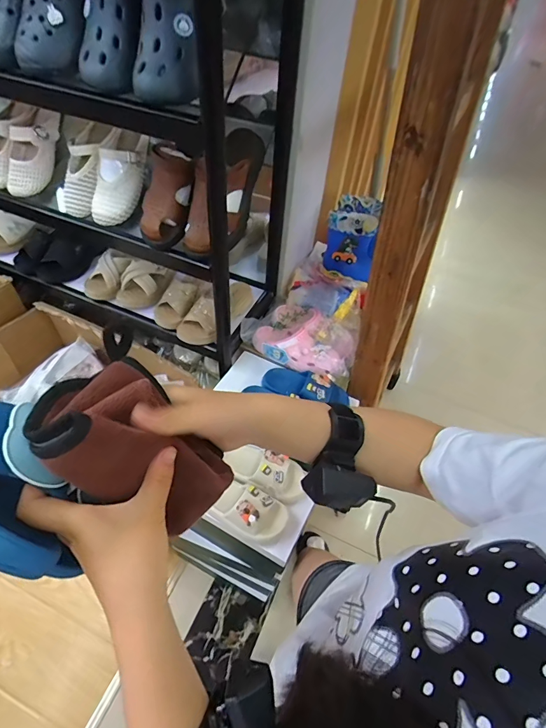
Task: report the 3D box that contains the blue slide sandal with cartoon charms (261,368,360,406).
[{"bbox_3d":[0.087,0.057,0.908,0.224,0.061,0.088,23,52,13],"label":"blue slide sandal with cartoon charms"}]

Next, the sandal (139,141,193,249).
[{"bbox_3d":[-0.207,-0.335,0.764,0.093,0.197,0.060,15,15,7],"label":"sandal"}]

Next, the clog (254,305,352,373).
[{"bbox_3d":[0.091,-0.069,1.003,0.253,0.070,0.170,30,54,18],"label":"clog"}]

